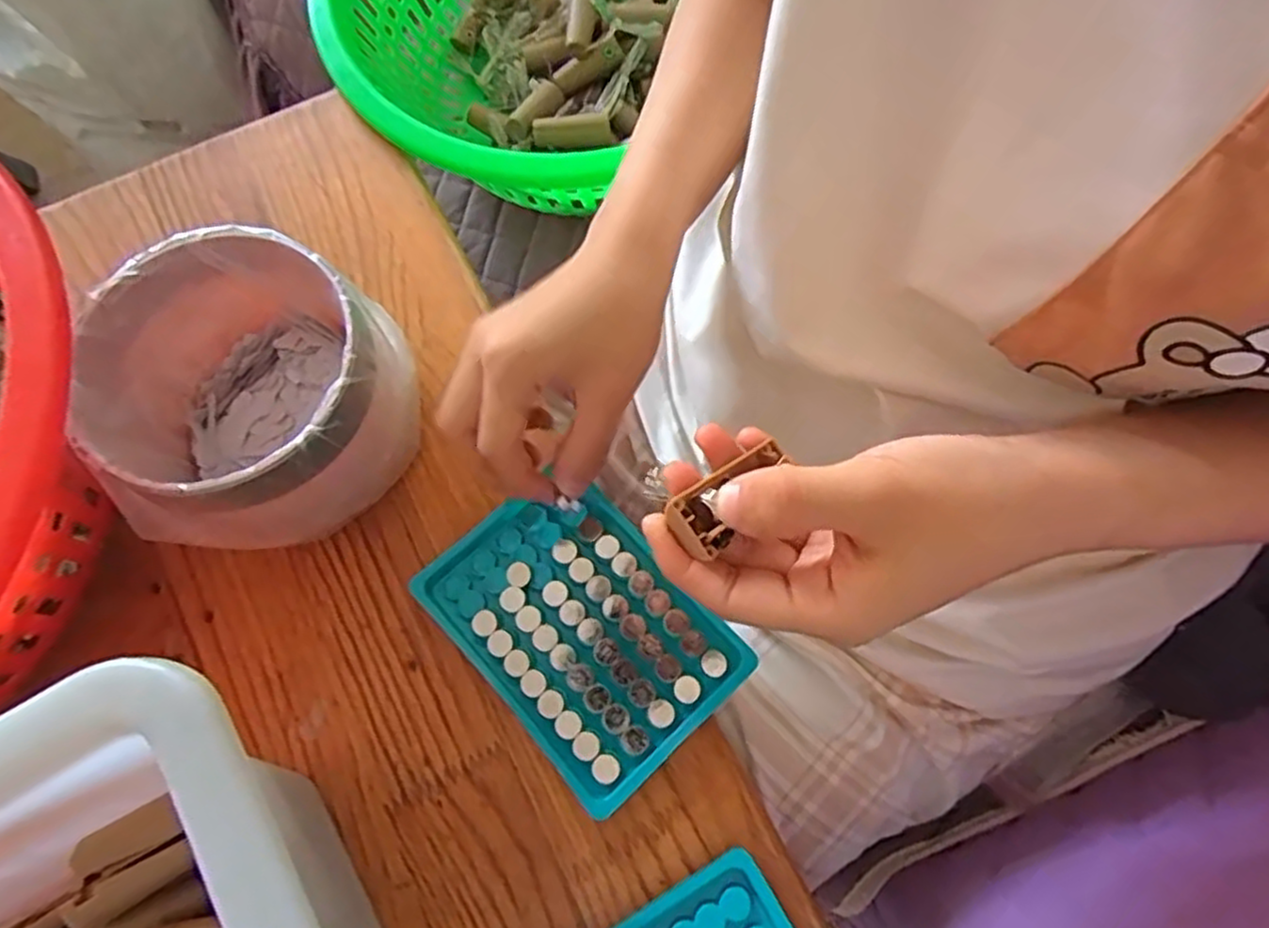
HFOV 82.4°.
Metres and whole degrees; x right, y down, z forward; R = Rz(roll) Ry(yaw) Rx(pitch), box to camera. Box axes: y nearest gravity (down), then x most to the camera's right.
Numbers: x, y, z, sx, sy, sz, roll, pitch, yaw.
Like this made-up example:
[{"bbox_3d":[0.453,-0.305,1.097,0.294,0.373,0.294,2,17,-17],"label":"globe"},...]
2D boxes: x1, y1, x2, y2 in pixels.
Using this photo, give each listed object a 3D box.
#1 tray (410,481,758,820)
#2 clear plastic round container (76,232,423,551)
[{"bbox_3d":[-0.024,0.072,0.323,0.094,0.008,0.130,-41,74,-12],"label":"tray"},{"bbox_3d":[-0.163,-0.028,0.321,0.114,0.084,0.113,-1,70,2],"label":"clear plastic round container"}]

